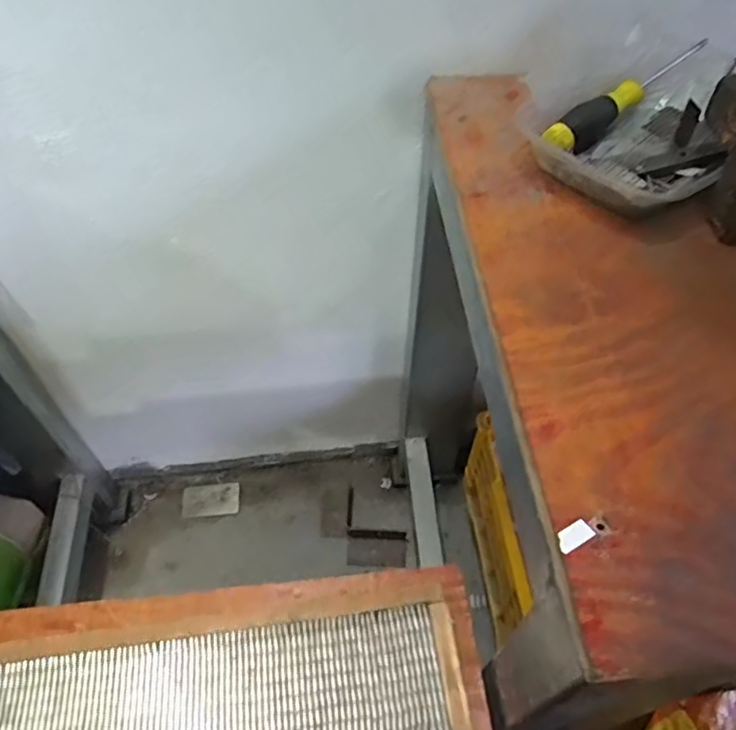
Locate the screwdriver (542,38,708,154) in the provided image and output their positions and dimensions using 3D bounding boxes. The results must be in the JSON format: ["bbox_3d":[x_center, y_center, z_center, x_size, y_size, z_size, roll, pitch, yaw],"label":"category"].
[{"bbox_3d":[0.201,-0.208,0.479,0.140,0.032,0.028,-35,60,-7],"label":"screwdriver"}]

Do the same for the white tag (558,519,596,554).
[{"bbox_3d":[0.102,0.083,0.296,0.019,0.004,0.010,-26,71,-15],"label":"white tag"}]

